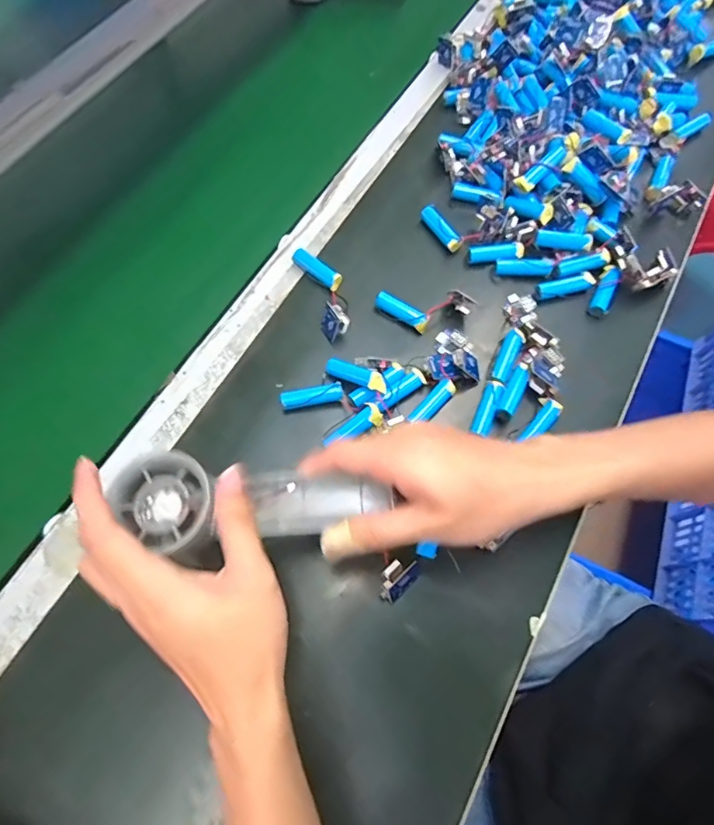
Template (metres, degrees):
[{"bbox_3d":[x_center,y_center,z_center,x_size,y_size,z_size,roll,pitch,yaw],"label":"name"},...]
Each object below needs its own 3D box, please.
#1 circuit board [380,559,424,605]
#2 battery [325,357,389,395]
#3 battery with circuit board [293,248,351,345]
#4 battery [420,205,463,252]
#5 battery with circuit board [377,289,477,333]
[{"bbox_3d":[0.030,0.117,0.342,0.036,0.016,0.020,-39,73,-15],"label":"circuit board"},{"bbox_3d":[-0.001,-0.031,0.395,0.056,0.013,0.014,23,67,28],"label":"battery"},{"bbox_3d":[-0.028,-0.114,0.434,0.033,0.028,0.095,-19,69,-8],"label":"battery with circuit board"},{"bbox_3d":[0.083,-0.178,0.469,0.017,0.014,0.056,-27,70,-11],"label":"battery"},{"bbox_3d":[0.060,-0.090,0.429,0.084,0.023,0.032,2,67,0],"label":"battery with circuit board"}]

